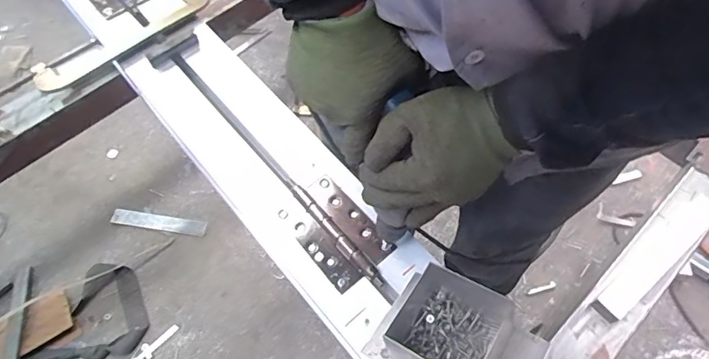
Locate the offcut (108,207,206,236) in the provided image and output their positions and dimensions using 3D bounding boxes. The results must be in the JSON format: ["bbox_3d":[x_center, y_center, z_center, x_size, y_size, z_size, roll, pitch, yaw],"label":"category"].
[{"bbox_3d":[-0.519,0.112,1.304,0.248,0.007,0.043,7,61,3],"label":"offcut"}]

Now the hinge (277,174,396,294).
[{"bbox_3d":[-0.026,0.071,0.663,0.092,0.010,0.164,-35,67,-18],"label":"hinge"}]

